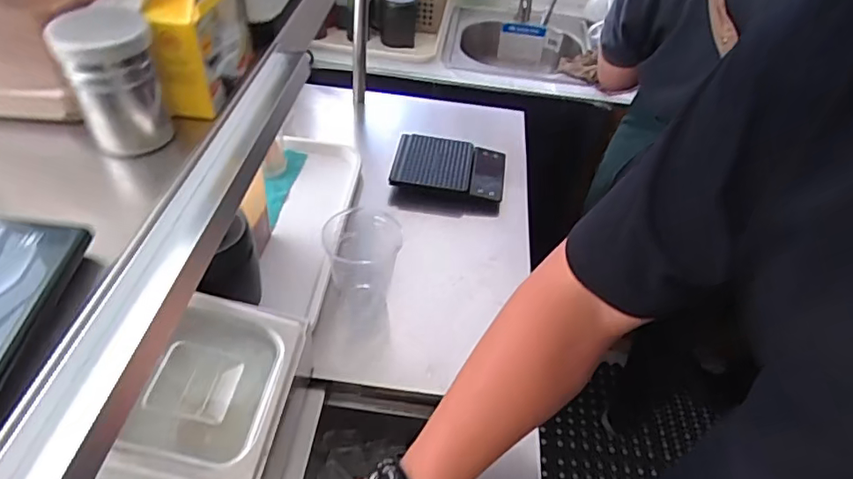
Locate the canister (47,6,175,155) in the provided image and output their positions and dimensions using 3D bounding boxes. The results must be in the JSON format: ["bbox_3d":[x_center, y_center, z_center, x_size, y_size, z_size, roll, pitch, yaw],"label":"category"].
[{"bbox_3d":[-0.192,-0.096,0.344,0.052,0.081,0.046,-19,50,-25],"label":"canister"}]

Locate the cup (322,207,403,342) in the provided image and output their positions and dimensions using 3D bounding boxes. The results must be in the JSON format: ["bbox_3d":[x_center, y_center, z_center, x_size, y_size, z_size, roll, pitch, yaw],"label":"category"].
[{"bbox_3d":[-0.085,0.031,0.715,0.090,0.122,0.106,10,44,3],"label":"cup"}]

